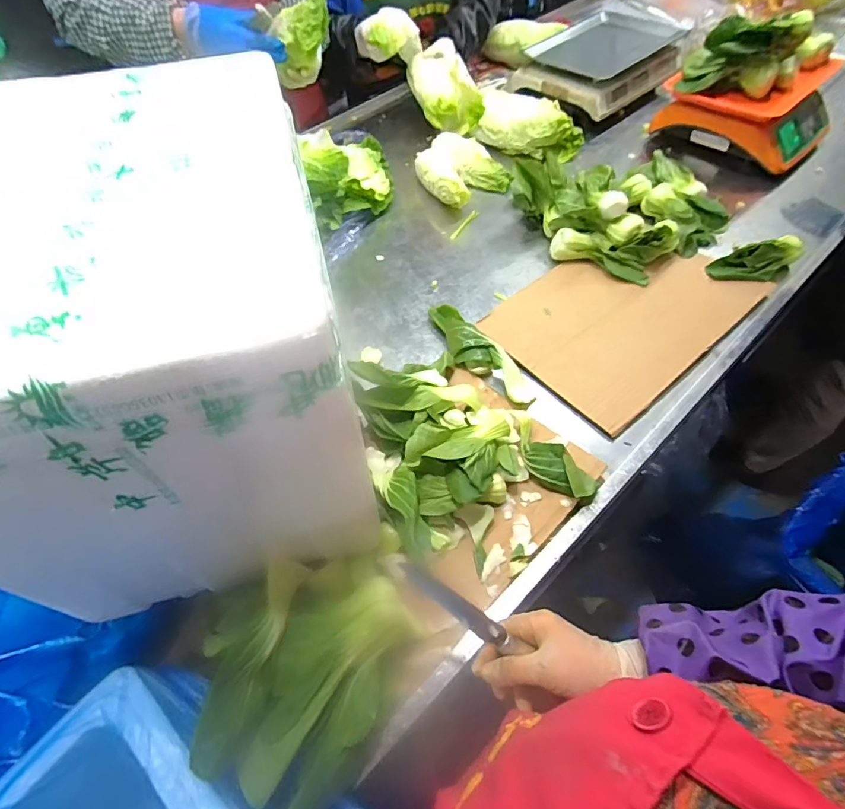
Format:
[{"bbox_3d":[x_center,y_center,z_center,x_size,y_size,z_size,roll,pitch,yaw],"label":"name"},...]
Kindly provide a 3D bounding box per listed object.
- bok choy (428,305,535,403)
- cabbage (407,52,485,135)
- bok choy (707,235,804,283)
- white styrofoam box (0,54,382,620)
[{"bbox_3d":[0.081,-0.085,0.717,0.070,0.043,0.235,-35,60,-17],"label":"bok choy"},{"bbox_3d":[0.047,-0.715,1.059,0.129,0.107,0.191,-14,56,-5],"label":"cabbage"},{"bbox_3d":[0.565,-0.235,0.777,0.153,0.057,0.062,-7,56,0],"label":"bok choy"},{"bbox_3d":[-0.268,-0.117,0.498,0.324,0.296,0.503,-15,56,-5],"label":"white styrofoam box"}]

